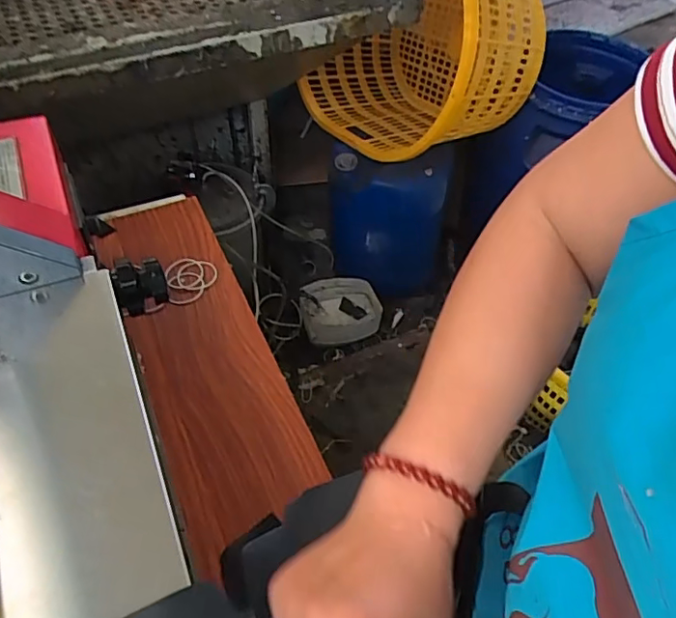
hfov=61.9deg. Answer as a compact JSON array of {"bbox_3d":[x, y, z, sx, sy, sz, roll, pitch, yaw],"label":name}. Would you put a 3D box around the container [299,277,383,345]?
[{"bbox_3d":[0.007,0.005,1.464,0.207,0.076,0.161,2,52,-1],"label":"container"}]

